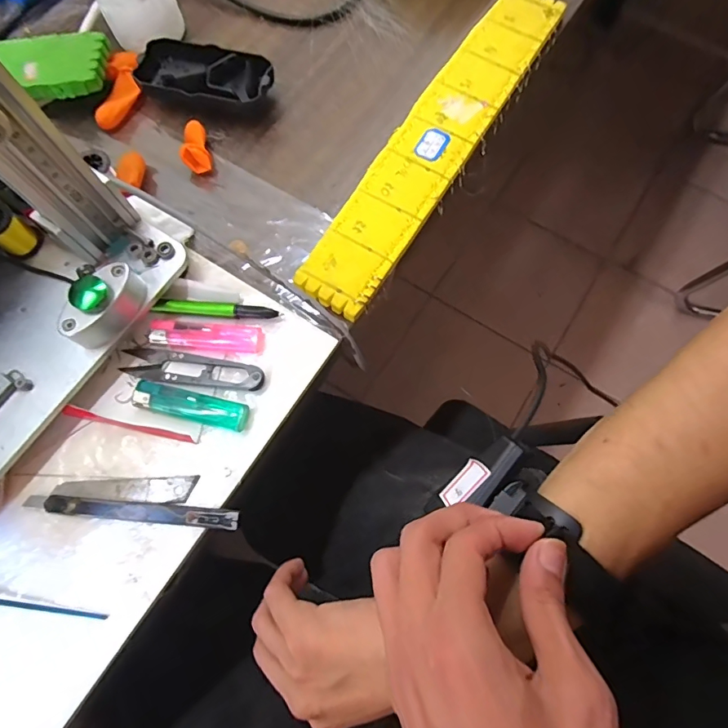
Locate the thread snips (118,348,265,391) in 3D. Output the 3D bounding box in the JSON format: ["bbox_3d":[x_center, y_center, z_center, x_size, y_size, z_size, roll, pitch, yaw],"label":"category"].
[{"bbox_3d":[-0.120,0.004,0.319,0.101,0.011,0.023,9,74,4],"label":"thread snips"}]

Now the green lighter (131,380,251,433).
[{"bbox_3d":[-0.117,0.029,0.310,0.077,0.008,0.020,13,74,5],"label":"green lighter"}]

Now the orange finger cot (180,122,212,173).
[{"bbox_3d":[-0.137,-0.177,0.370,0.020,0.015,0.042,-13,74,-3],"label":"orange finger cot"}]

